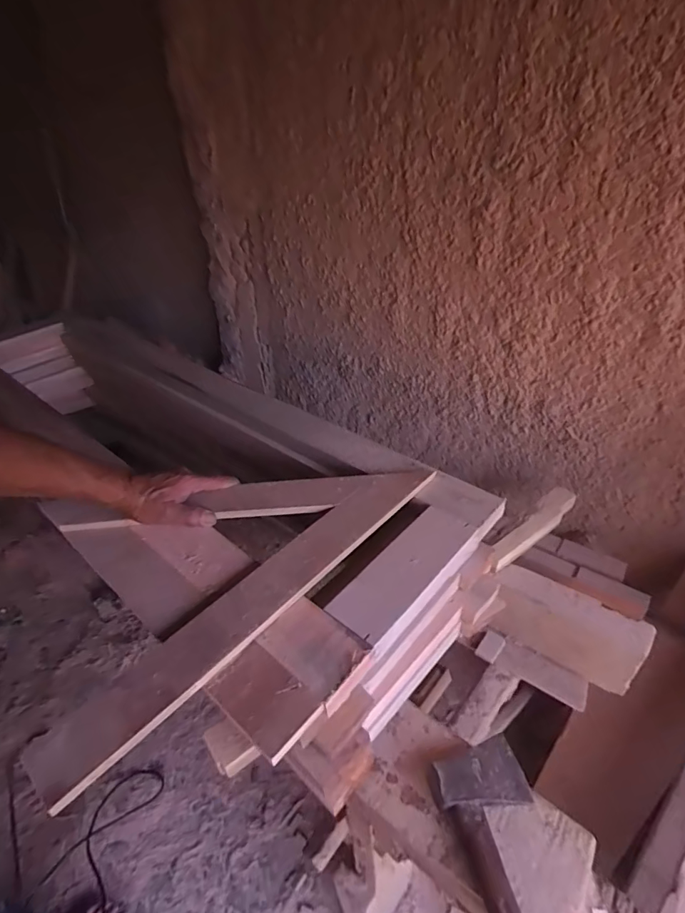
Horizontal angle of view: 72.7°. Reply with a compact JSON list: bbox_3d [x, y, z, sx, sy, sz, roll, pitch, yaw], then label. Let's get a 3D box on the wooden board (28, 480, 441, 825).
[{"bbox_3d":[-0.073,0.141,0.512,0.070,0.012,0.499,30,47,30],"label":"wooden board"}]

